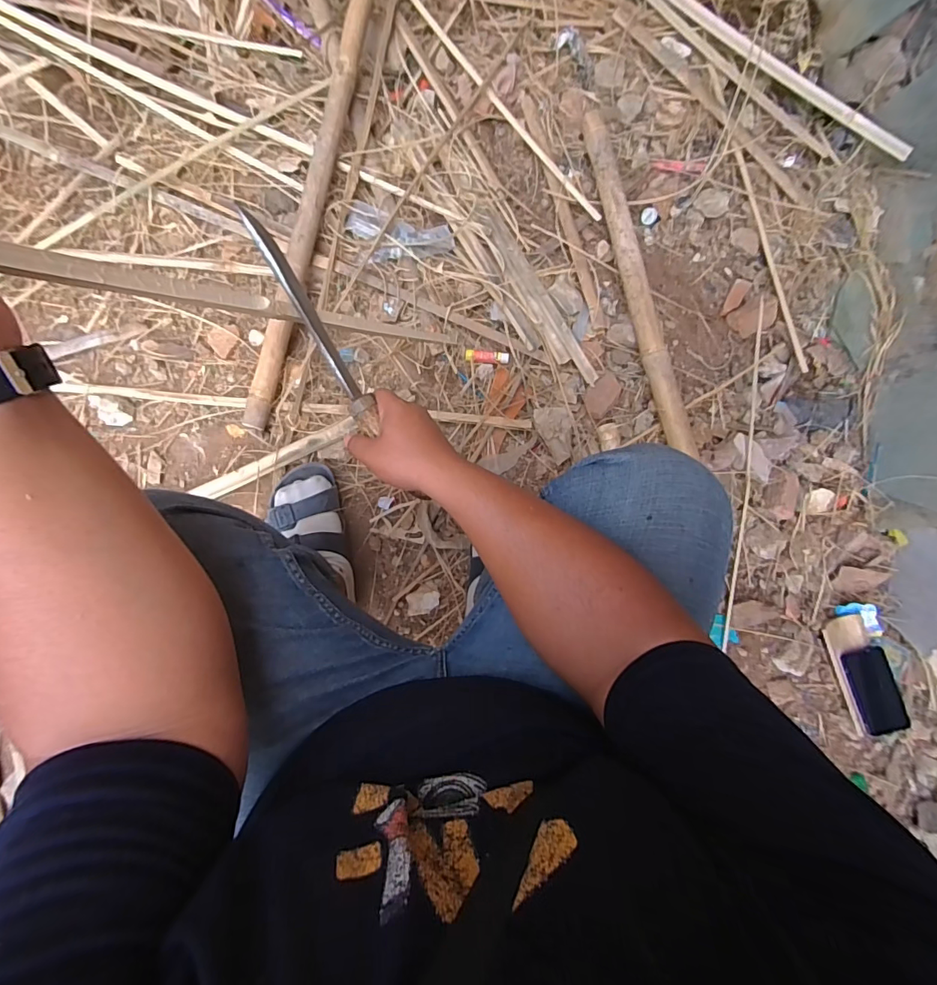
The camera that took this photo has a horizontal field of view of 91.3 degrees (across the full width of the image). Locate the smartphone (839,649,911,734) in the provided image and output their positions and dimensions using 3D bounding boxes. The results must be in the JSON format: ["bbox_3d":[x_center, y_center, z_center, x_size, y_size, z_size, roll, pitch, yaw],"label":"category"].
[{"bbox_3d":[0.747,0.366,0.841,0.089,0.014,0.160,-14,89,-4],"label":"smartphone"}]

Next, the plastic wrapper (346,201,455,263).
[{"bbox_3d":[-0.115,-0.427,0.772,0.173,0.031,0.088,11,88,-9],"label":"plastic wrapper"}]

